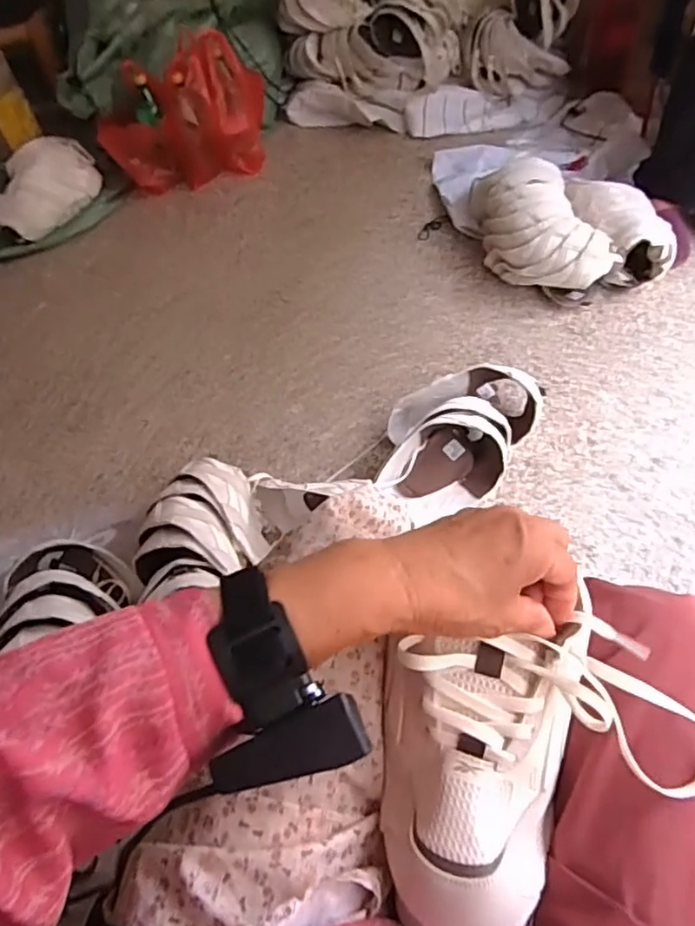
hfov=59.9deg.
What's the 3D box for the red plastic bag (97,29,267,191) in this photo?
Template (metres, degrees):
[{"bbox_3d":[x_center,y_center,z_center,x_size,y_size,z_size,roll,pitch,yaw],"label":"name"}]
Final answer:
[{"bbox_3d":[-0.366,-0.820,1.446,0.397,0.248,0.166,-38,60,-19],"label":"red plastic bag"}]

